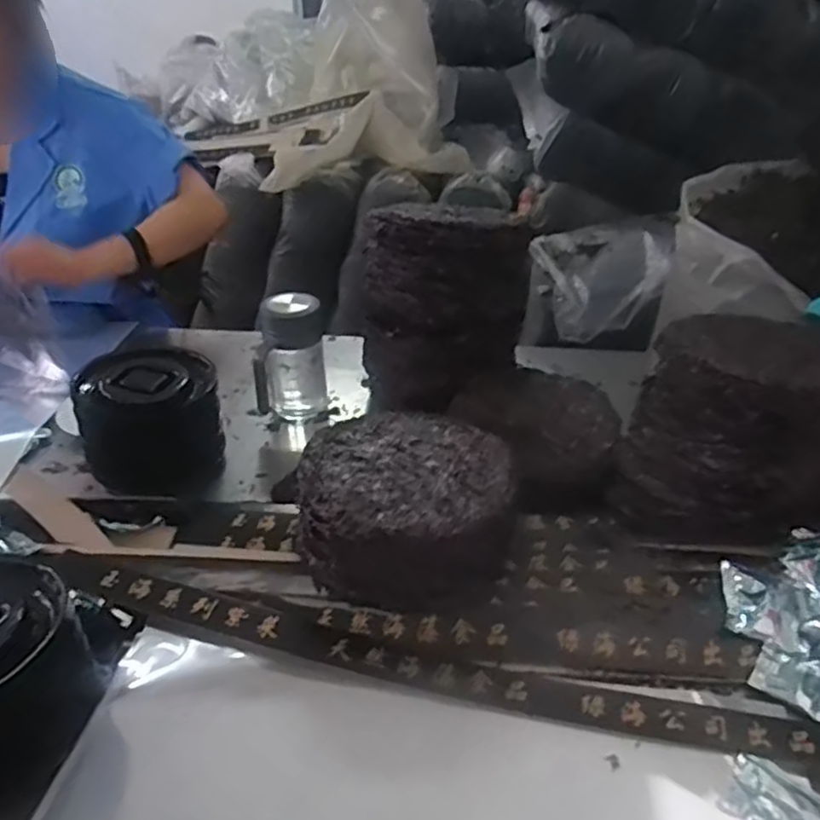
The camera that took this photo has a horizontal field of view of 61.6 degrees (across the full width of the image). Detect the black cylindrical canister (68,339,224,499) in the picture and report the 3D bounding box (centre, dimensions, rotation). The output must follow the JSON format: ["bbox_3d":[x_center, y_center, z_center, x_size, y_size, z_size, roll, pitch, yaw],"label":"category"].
[{"bbox_3d":[-0.301,0.020,0.802,0.150,0.128,0.150,-1,32,0],"label":"black cylindrical canister"}]

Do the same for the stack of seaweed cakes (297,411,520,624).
[{"bbox_3d":[0.001,0.095,0.676,0.206,0.102,0.214,6,33,11],"label":"stack of seaweed cakes"}]

